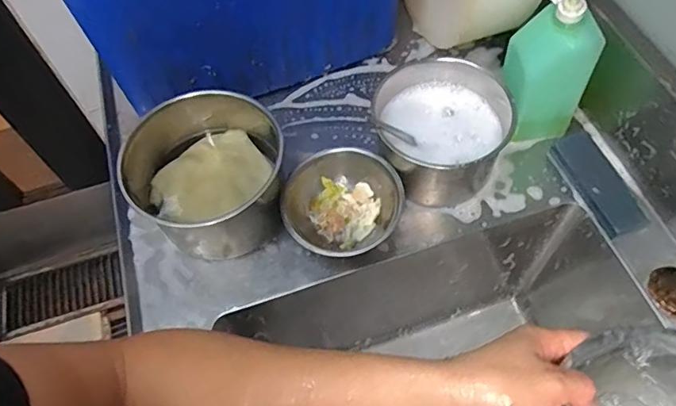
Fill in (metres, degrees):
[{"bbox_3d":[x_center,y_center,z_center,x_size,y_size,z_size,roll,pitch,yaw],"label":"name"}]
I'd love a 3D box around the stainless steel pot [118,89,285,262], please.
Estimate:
[{"bbox_3d":[-0.171,-0.033,0.683,0.199,0.131,0.196,-1,60,1],"label":"stainless steel pot"}]

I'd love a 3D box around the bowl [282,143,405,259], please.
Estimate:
[{"bbox_3d":[0.006,0.005,0.674,0.143,0.076,0.144,-1,60,1],"label":"bowl"}]

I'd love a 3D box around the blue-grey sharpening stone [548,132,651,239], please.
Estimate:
[{"bbox_3d":[0.343,-0.027,0.689,0.055,0.020,0.152,-16,61,-7],"label":"blue-grey sharpening stone"}]

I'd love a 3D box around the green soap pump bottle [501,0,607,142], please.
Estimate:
[{"bbox_3d":[0.269,-0.178,0.671,0.096,0.231,0.085,-11,61,-4],"label":"green soap pump bottle"}]

